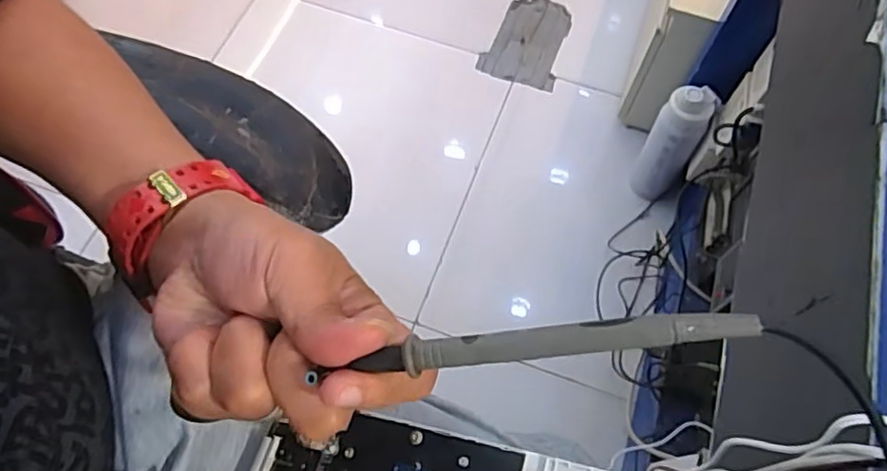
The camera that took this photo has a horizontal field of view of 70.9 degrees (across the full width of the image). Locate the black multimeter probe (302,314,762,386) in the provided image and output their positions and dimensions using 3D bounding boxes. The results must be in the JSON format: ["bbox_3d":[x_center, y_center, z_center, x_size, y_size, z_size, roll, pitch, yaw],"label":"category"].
[{"bbox_3d":[0.025,0.036,0.202,0.140,0.008,0.009,-8,61,13],"label":"black multimeter probe"}]

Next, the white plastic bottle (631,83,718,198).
[{"bbox_3d":[0.388,-0.155,1.081,0.077,0.266,0.074,27,67,10],"label":"white plastic bottle"}]

